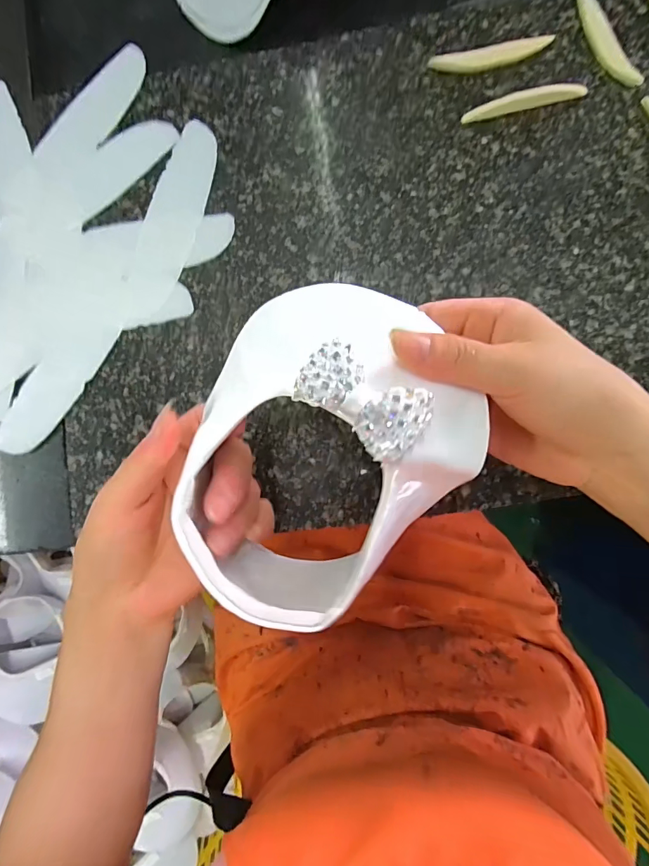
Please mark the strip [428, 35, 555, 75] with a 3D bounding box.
[{"bbox_3d":[0.113,-0.257,0.293,0.079,0.004,0.017,-10,87,5],"label":"strip"}]

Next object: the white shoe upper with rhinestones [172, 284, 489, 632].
[{"bbox_3d":[-0.006,0.005,0.204,0.155,0.044,0.121,-45,85,2],"label":"white shoe upper with rhinestones"}]

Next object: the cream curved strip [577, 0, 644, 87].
[{"bbox_3d":[0.187,-0.263,0.287,0.015,0.004,0.076,-26,86,4],"label":"cream curved strip"}]

